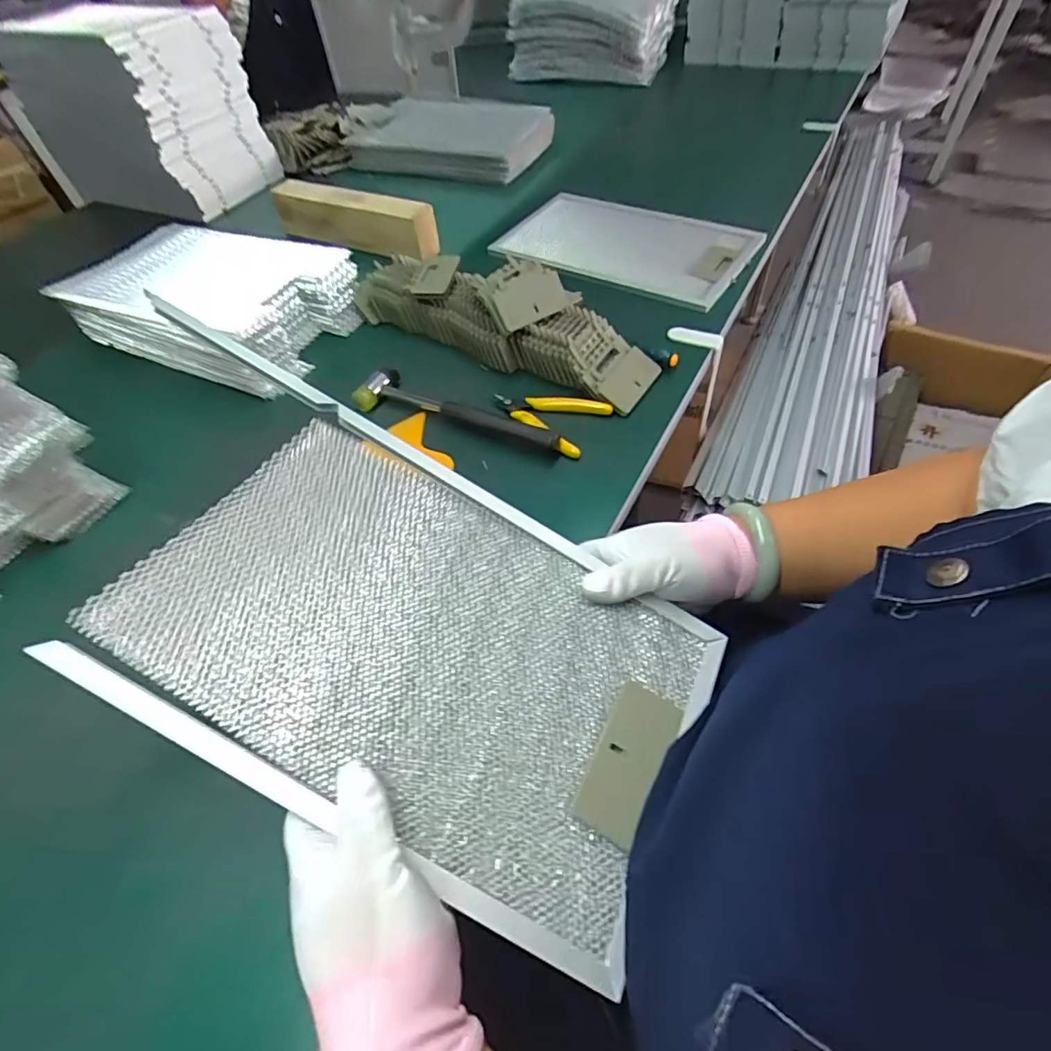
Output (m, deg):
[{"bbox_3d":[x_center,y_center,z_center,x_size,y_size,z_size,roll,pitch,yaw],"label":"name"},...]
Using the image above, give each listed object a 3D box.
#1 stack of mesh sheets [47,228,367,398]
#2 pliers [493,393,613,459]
[{"bbox_3d":[-0.403,-0.289,0.711,0.357,0.082,0.210,16,55,17],"label":"stack of mesh sheets"},{"bbox_3d":[0.020,-0.118,0.568,0.116,0.016,0.076,25,58,22],"label":"pliers"}]

